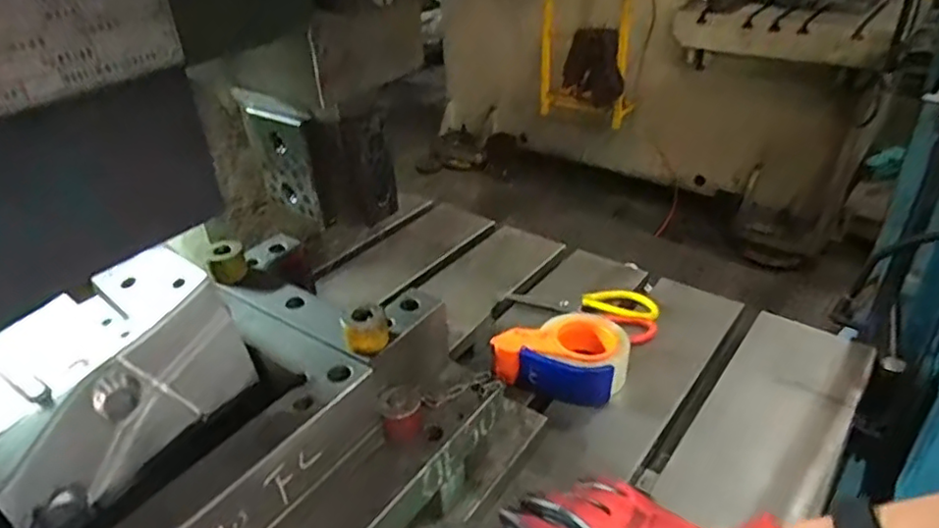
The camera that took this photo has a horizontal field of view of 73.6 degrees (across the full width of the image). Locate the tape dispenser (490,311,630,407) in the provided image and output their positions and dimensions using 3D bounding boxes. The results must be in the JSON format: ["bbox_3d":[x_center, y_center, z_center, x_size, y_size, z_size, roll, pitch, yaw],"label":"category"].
[{"bbox_3d":[0.124,0.111,0.808,0.149,0.067,0.119,11,37,22],"label":"tape dispenser"}]

